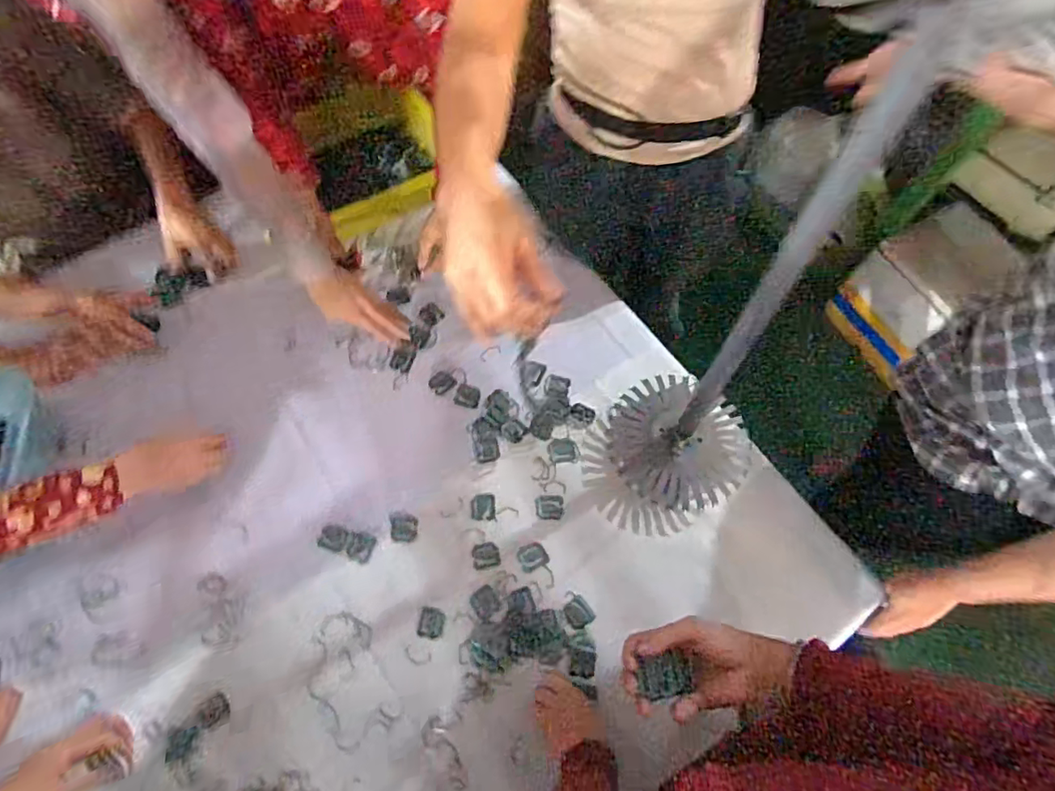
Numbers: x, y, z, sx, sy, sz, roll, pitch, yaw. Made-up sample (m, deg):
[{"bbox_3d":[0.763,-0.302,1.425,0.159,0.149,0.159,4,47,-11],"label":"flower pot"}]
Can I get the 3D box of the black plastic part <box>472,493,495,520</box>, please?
[{"bbox_3d":[-0.065,0.164,0.839,0.034,0.004,0.038,-2,68,0],"label":"black plastic part"}]

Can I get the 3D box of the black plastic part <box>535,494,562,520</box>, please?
[{"bbox_3d":[0.032,0.165,0.842,0.040,0.004,0.036,-4,68,-1],"label":"black plastic part"}]

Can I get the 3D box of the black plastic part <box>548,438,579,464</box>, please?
[{"bbox_3d":[0.055,0.085,0.871,0.047,0.004,0.038,-5,68,-2],"label":"black plastic part"}]

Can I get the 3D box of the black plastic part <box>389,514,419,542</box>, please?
[{"bbox_3d":[-0.180,0.192,0.826,0.040,0.006,0.037,3,68,2],"label":"black plastic part"}]

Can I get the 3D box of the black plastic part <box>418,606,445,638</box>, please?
[{"bbox_3d":[-0.133,0.315,0.788,0.036,0.004,0.037,9,68,4],"label":"black plastic part"}]

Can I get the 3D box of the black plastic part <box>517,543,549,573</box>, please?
[{"bbox_3d":[0.008,0.231,0.816,0.040,0.005,0.036,-25,70,-9],"label":"black plastic part"}]

